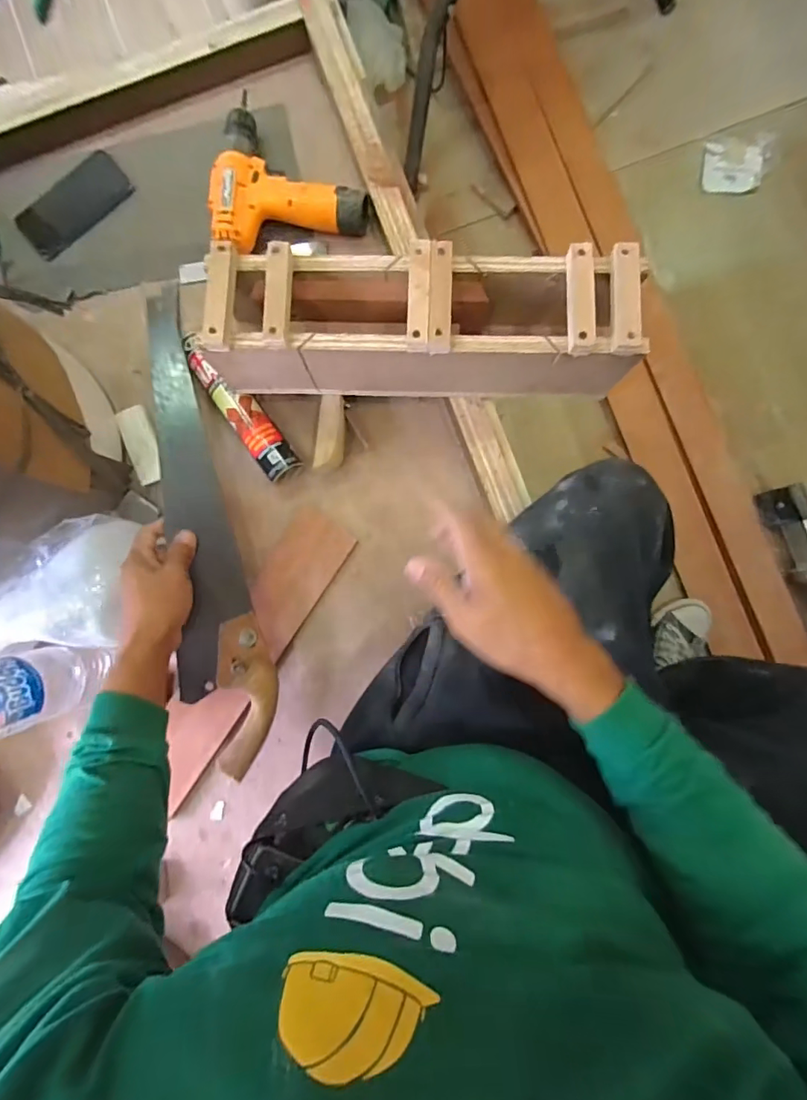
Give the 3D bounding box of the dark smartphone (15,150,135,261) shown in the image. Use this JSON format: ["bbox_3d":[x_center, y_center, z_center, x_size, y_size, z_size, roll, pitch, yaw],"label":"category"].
[{"bbox_3d":[-0.436,-0.459,0.650,0.155,0.009,0.055,-40,120,0],"label":"dark smartphone"}]

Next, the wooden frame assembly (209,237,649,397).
[{"bbox_3d":[0.017,-0.240,0.531,0.429,0.132,0.112,2,87,2],"label":"wooden frame assembly"}]

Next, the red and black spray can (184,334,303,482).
[{"bbox_3d":[-0.197,-0.170,0.618,0.046,0.059,0.184,-37,86,0],"label":"red and black spray can"}]

